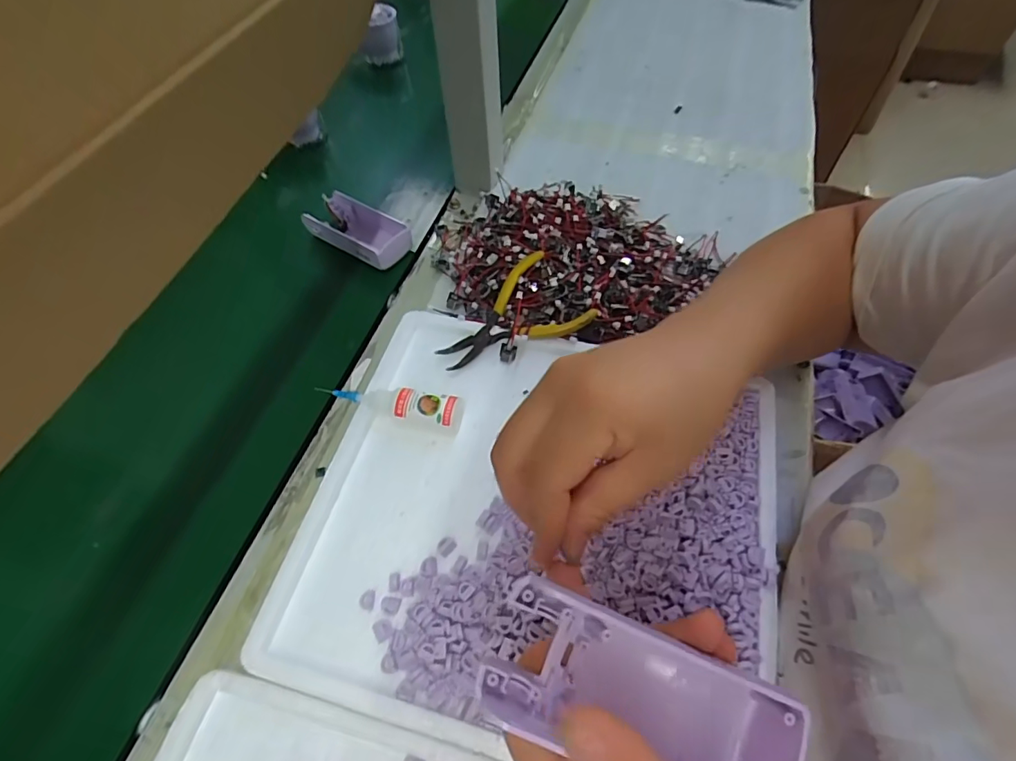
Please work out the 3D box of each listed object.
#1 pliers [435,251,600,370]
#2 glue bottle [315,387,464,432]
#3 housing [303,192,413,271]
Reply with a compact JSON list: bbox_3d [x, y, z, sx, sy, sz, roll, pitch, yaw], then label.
[{"bbox_3d":[0.000,-0.046,0.374,0.110,0.020,0.073,-29,61,-13],"label":"pliers"},{"bbox_3d":[-0.078,0.015,0.342,0.099,0.022,0.027,9,60,10],"label":"glue bottle"},{"bbox_3d":[-0.142,-0.145,0.476,0.108,0.026,0.053,31,64,21],"label":"housing"}]

